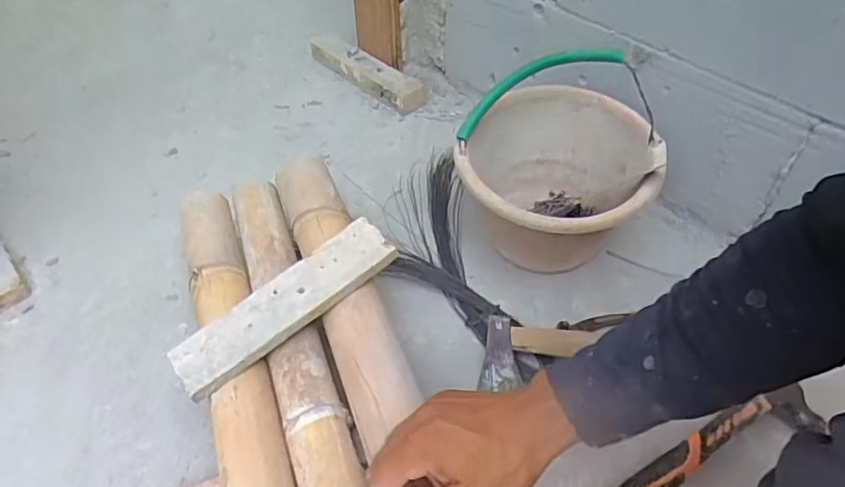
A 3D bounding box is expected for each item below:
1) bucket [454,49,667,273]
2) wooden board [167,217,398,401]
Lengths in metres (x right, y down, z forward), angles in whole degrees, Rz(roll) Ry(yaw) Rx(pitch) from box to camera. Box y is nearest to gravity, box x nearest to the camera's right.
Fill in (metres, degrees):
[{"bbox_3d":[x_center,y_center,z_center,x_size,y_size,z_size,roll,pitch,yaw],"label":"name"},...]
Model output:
[{"bbox_3d":[0.170,-0.097,0.739,0.240,0.250,0.246,0,47,0],"label":"bucket"},{"bbox_3d":[-0.141,0.060,0.594,0.241,0.016,0.067,-36,56,-18],"label":"wooden board"}]

